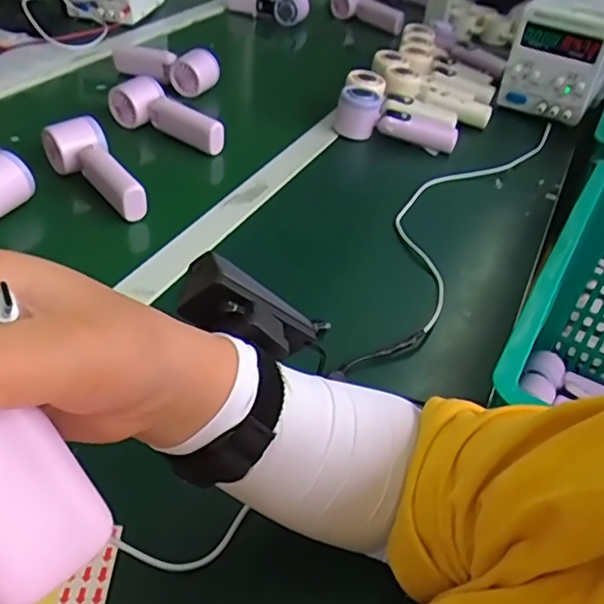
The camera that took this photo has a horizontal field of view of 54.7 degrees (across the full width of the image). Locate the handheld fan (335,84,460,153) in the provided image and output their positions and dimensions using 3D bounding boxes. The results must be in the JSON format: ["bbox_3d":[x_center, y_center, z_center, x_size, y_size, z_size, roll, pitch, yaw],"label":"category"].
[{"bbox_3d":[0.134,-0.251,0.826,0.171,0.071,0.050,15,42,9],"label":"handheld fan"}]

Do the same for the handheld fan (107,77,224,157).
[{"bbox_3d":[-0.179,-0.244,0.765,0.179,0.055,0.051,32,47,26],"label":"handheld fan"}]

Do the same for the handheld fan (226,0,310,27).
[{"bbox_3d":[-0.079,-0.654,1.272,0.200,0.057,0.054,25,44,20],"label":"handheld fan"}]

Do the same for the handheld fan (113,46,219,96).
[{"bbox_3d":[-0.210,-0.367,0.905,0.180,0.056,0.058,25,44,20],"label":"handheld fan"}]

